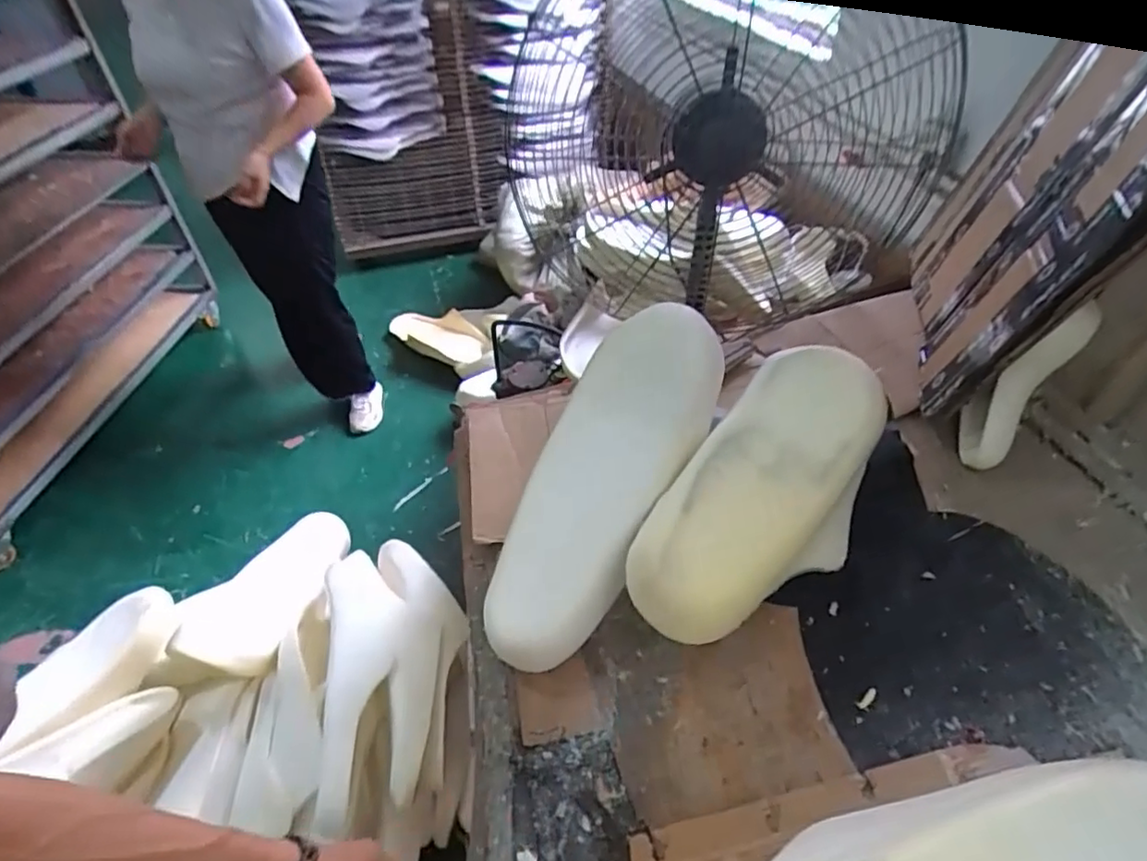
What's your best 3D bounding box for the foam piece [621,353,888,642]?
[{"bbox_3d":[0.233,0.062,0.711,0.177,0.076,0.422,27,52,25],"label":"foam piece"}]

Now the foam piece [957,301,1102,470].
[{"bbox_3d":[0.567,-0.054,0.774,0.069,0.225,0.062,-7,41,-40],"label":"foam piece"}]

